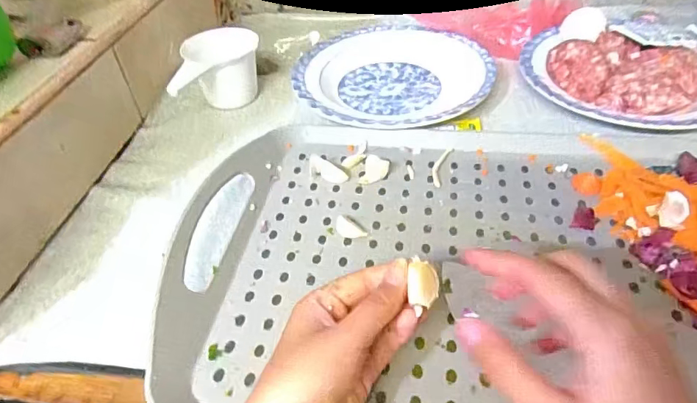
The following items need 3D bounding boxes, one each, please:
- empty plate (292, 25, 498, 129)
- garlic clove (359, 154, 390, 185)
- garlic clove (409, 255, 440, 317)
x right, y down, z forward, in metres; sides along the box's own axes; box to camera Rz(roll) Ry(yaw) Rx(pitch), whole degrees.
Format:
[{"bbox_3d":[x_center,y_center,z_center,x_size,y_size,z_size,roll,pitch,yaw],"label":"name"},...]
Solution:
[{"bbox_3d":[0.049,-0.141,0.539,0.209,0.024,0.204,-3,45,4],"label":"empty plate"},{"bbox_3d":[0.024,-0.029,0.441,0.022,0.008,0.031,9,47,15],"label":"garlic clove"},{"bbox_3d":[0.040,0.045,0.268,0.016,0.014,0.027,6,75,-12],"label":"garlic clove"}]

